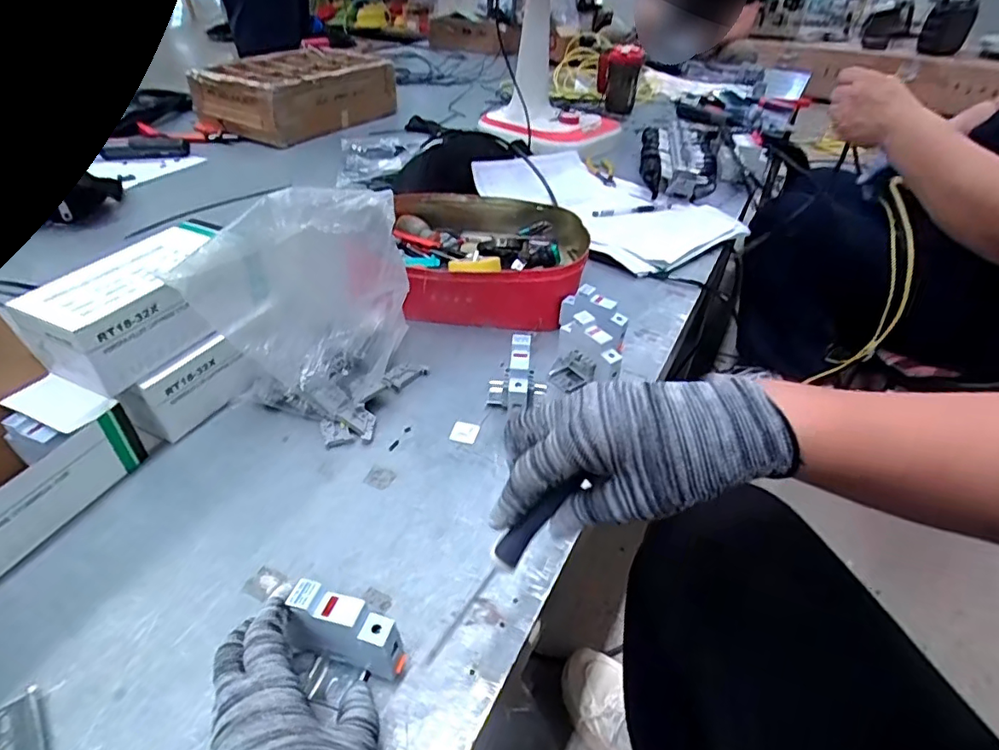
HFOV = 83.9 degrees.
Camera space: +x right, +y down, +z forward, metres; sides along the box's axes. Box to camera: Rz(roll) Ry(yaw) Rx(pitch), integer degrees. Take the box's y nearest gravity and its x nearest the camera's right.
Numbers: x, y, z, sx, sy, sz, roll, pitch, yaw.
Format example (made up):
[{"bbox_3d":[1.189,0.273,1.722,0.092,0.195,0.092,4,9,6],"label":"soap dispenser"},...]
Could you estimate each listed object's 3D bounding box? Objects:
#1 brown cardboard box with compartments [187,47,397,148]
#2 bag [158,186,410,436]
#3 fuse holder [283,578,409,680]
[{"bbox_3d":[-0.440,-0.644,1.257,0.233,0.116,0.375,22,42,22],"label":"brown cardboard box with compartments"},{"bbox_3d":[-0.181,-0.068,0.519,0.177,0.214,0.104,5,39,3],"label":"bag"},{"bbox_3d":[-0.095,0.163,0.348,0.067,0.058,0.022,14,41,11],"label":"fuse holder"}]

